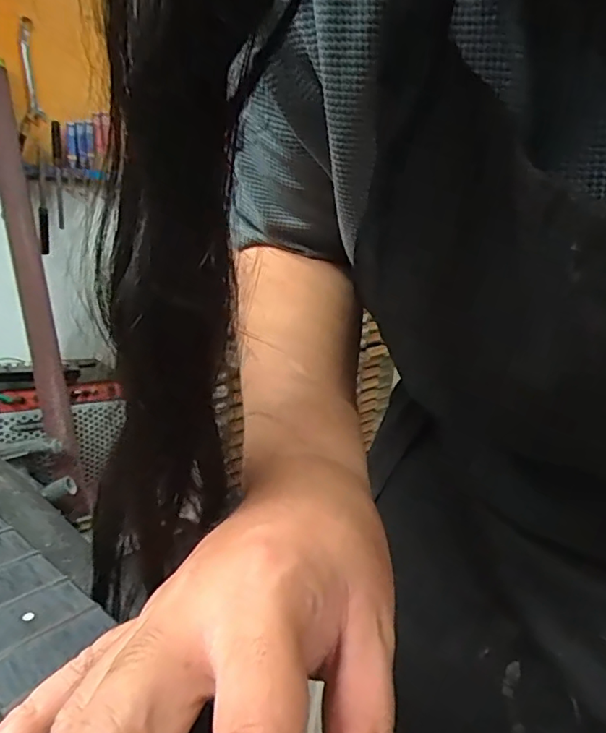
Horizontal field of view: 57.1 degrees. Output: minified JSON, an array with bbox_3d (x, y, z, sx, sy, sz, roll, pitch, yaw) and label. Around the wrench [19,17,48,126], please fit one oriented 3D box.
[{"bbox_3d":[-0.521,-0.563,1.066,0.015,0.192,0.037,-1,10,19],"label":"wrench"}]

